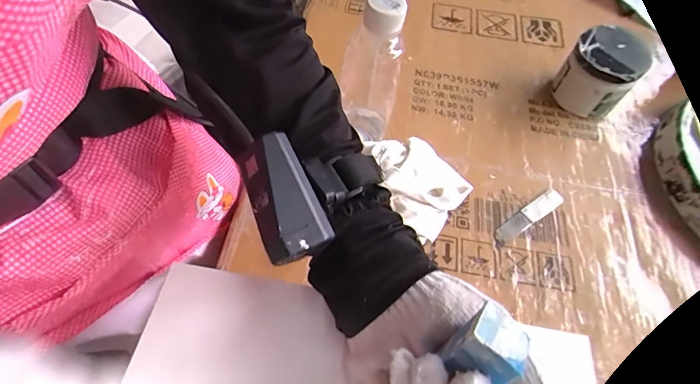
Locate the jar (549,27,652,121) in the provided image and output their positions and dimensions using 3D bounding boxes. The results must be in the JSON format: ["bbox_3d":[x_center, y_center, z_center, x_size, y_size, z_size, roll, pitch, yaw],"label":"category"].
[{"bbox_3d":[0.305,-0.145,0.492,0.078,0.085,0.073,2,58,-3],"label":"jar"}]

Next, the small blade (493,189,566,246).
[{"bbox_3d":[0.190,0.026,0.426,0.093,0.008,0.020,-29,65,-20],"label":"small blade"}]

